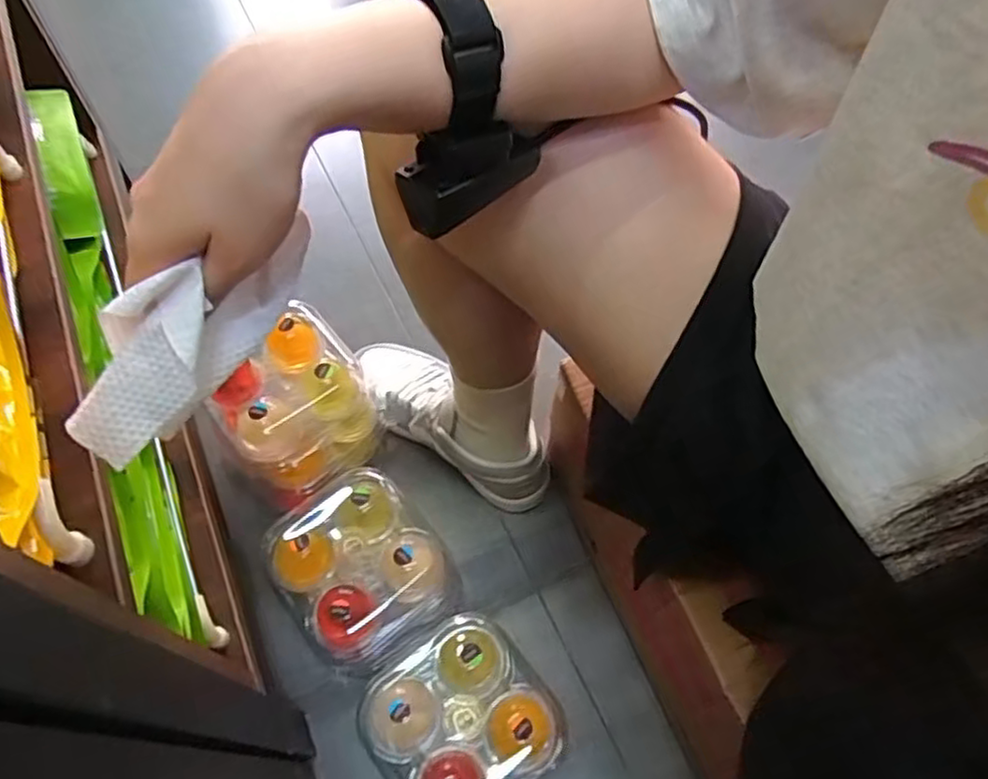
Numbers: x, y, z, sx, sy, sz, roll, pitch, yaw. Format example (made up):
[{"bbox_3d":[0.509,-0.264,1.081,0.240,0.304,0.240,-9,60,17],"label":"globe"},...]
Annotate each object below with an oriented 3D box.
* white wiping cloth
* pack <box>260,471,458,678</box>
[{"bbox_3d":[-0.136,-0.026,0.316,0.132,0.063,0.036,-35,66,-20],"label":"white wiping cloth"},{"bbox_3d":[-0.123,0.163,0.629,0.143,0.094,0.138,-30,65,-18],"label":"pack"}]

